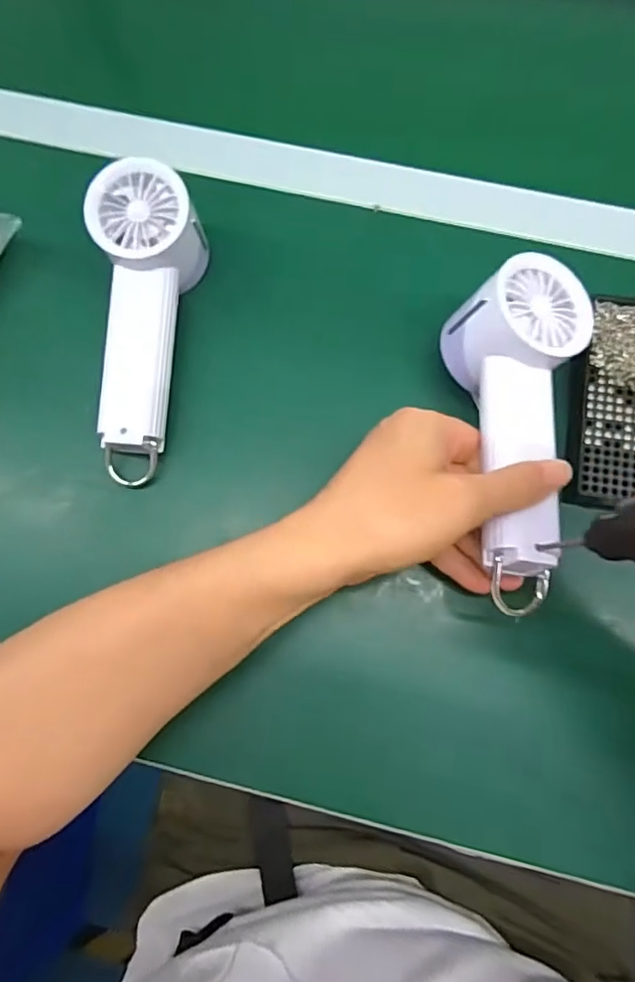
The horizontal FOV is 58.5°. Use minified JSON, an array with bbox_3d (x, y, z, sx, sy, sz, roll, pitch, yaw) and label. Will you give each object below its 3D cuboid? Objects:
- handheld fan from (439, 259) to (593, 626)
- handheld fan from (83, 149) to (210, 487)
[{"bbox_3d":[0.111,-0.033,0.316,0.073,0.050,0.191,4,78,3],"label":"handheld fan"},{"bbox_3d":[-0.112,-0.103,0.371,0.065,0.056,0.198,5,92,3],"label":"handheld fan"}]

